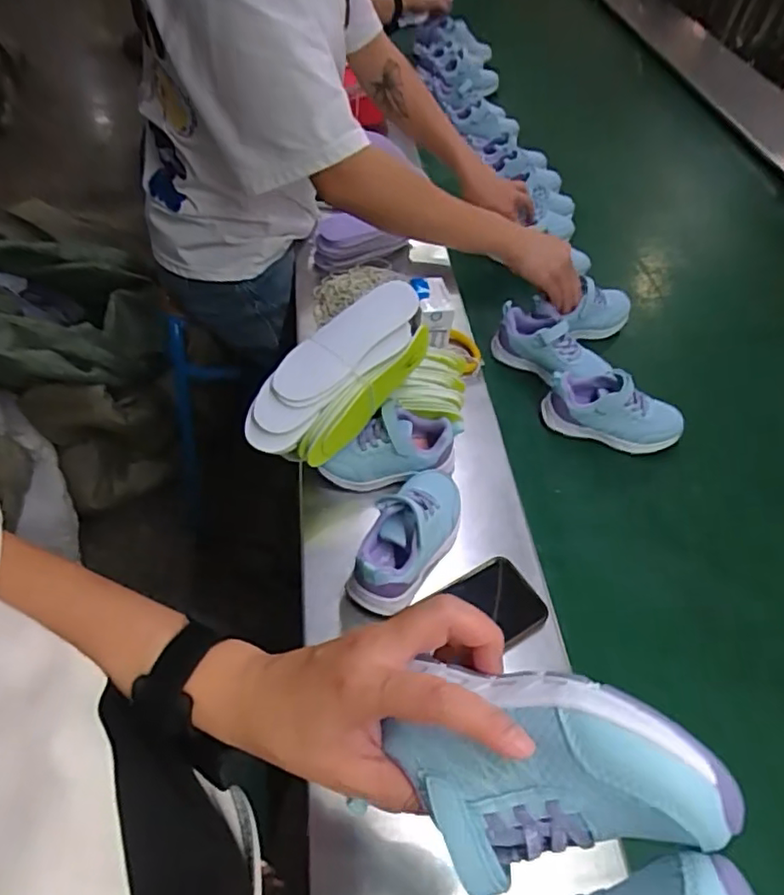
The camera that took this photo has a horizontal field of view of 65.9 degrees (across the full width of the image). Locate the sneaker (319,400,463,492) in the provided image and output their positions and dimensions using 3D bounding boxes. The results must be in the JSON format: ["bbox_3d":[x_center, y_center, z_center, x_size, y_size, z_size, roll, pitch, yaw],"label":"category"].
[{"bbox_3d":[-0.001,-0.001,0.654,0.141,0.064,0.061,-1,51,-8],"label":"sneaker"}]

